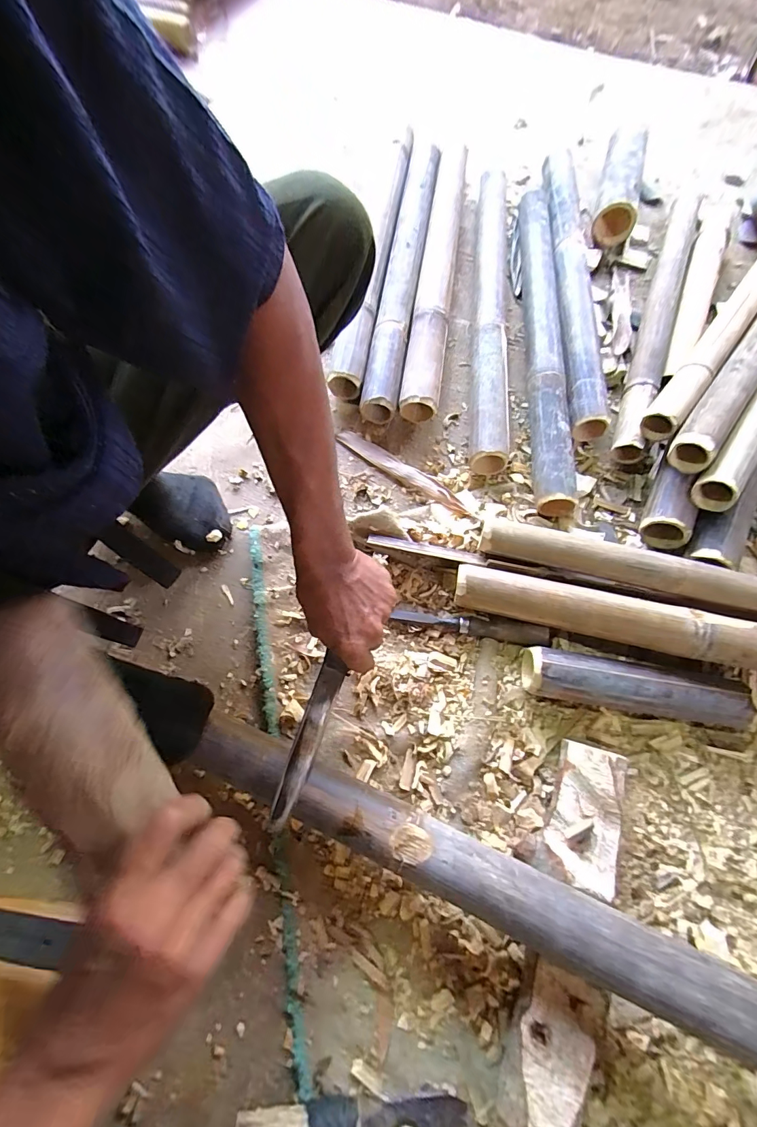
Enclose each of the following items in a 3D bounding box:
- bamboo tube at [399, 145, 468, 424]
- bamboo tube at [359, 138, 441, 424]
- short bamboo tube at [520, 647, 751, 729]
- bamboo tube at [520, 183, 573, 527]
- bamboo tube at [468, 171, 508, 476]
[{"bbox_3d":[0.106,-0.517,0.732,0.060,0.058,0.626,8,71,3],"label":"bamboo tube"},{"bbox_3d":[0.046,-0.519,0.731,0.060,0.059,0.629,9,71,3],"label":"bamboo tube"},{"bbox_3d":[0.303,0.148,0.497,0.250,0.059,0.056,9,71,3],"label":"short bamboo tube"},{"bbox_3d":[0.264,-0.376,0.682,0.058,0.056,0.637,3,71,1],"label":"bamboo tube"},{"bbox_3d":[0.190,-0.431,0.703,0.056,0.061,0.610,6,71,2],"label":"bamboo tube"}]

